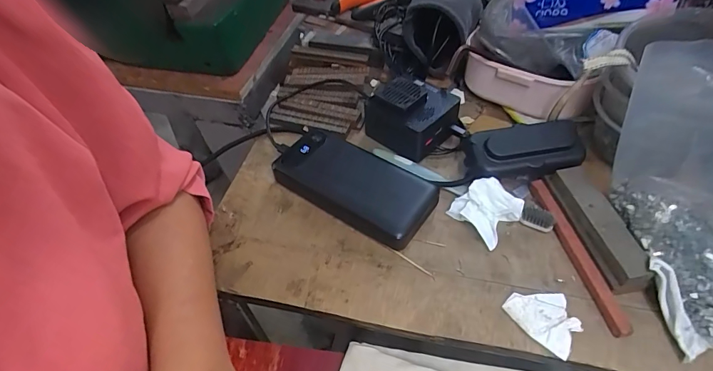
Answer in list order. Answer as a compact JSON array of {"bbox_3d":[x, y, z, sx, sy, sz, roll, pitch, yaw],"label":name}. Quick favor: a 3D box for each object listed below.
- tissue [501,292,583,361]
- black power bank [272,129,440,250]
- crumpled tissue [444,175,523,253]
[{"bbox_3d":[0.144,0.100,0.313,0.053,0.008,0.040,33,60,27],"label":"tissue"},{"bbox_3d":[-0.004,-0.002,0.396,0.156,0.028,0.072,27,57,24],"label":"black power bank"},{"bbox_3d":[0.117,0.022,0.365,0.044,0.032,0.051,-33,55,-21],"label":"crumpled tissue"}]

